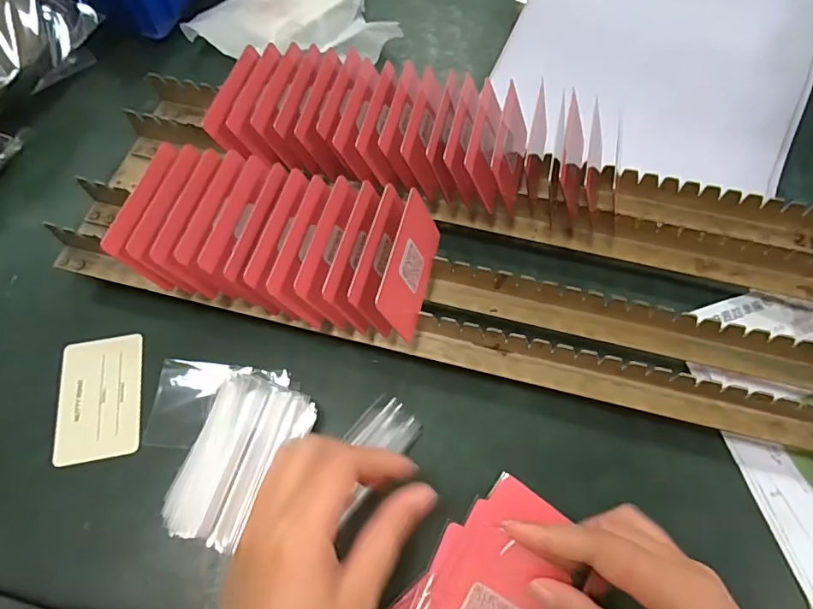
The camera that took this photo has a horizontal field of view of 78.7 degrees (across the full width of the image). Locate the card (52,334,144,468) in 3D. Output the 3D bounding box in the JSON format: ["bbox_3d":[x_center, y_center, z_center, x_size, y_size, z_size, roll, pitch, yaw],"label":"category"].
[{"bbox_3d":[-0.210,0.063,0.339,0.053,0.004,0.085,-9,66,-4],"label":"card"}]

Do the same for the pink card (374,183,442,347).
[{"bbox_3d":[0.003,-0.024,0.314,0.004,0.051,0.085,2,67,32],"label":"pink card"}]

